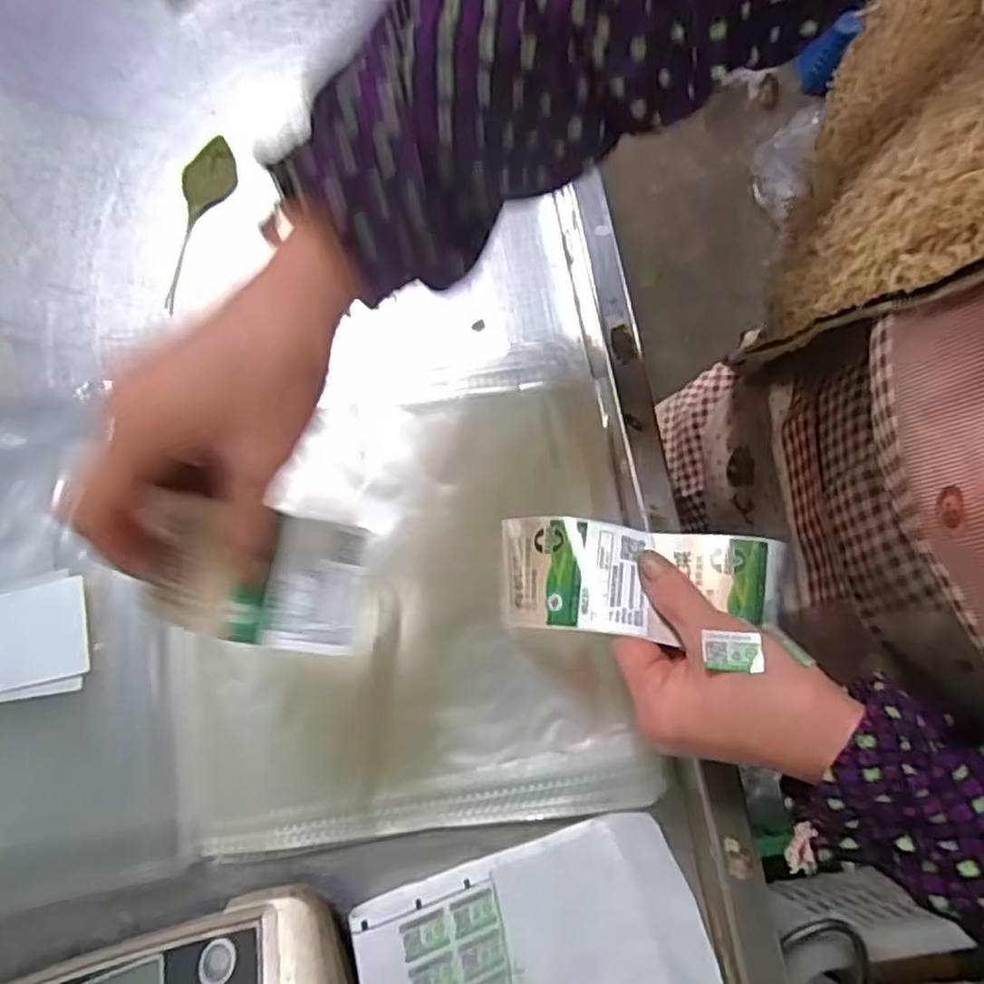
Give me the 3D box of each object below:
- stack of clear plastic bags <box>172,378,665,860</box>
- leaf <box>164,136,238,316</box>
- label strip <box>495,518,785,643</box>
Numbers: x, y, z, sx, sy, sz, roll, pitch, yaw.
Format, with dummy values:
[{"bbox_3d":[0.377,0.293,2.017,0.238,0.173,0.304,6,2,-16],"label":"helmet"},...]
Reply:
[{"bbox_3d":[-0.049,0.065,0.424,0.260,0.007,0.248,-6,76,-2],"label":"stack of clear plastic bags"},{"bbox_3d":[-0.201,-0.187,0.499,0.036,0.011,0.135,0,76,0],"label":"leaf"},{"bbox_3d":[0.075,0.043,0.371,0.141,0.030,0.059,-1,76,11],"label":"label strip"}]

